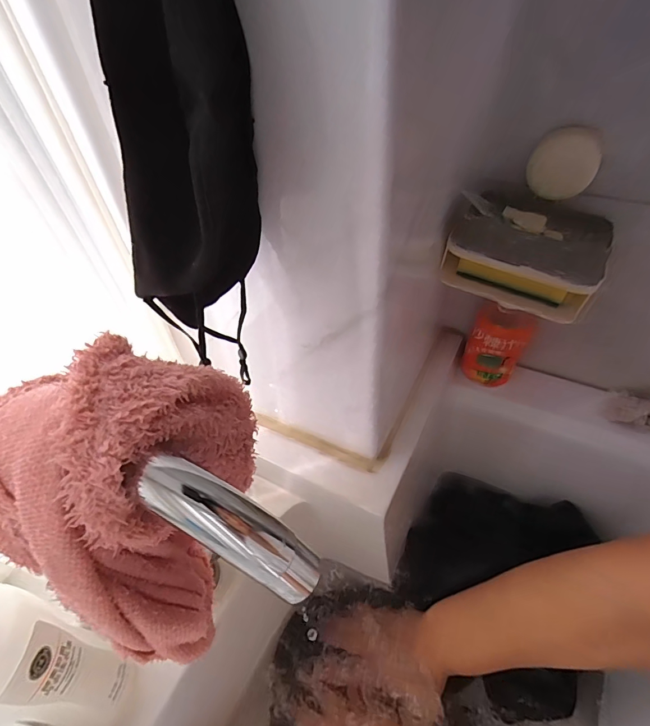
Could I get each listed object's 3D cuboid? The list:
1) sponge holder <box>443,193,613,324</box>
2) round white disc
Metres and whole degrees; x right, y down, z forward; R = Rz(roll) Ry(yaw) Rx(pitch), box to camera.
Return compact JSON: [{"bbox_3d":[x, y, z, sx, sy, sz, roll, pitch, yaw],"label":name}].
[{"bbox_3d":[0.189,-0.103,0.374,0.133,0.079,0.089,24,54,25],"label":"sponge holder"},{"bbox_3d":[0.207,-0.172,0.350,0.060,0.064,0.009,4,66,1],"label":"round white disc"}]

